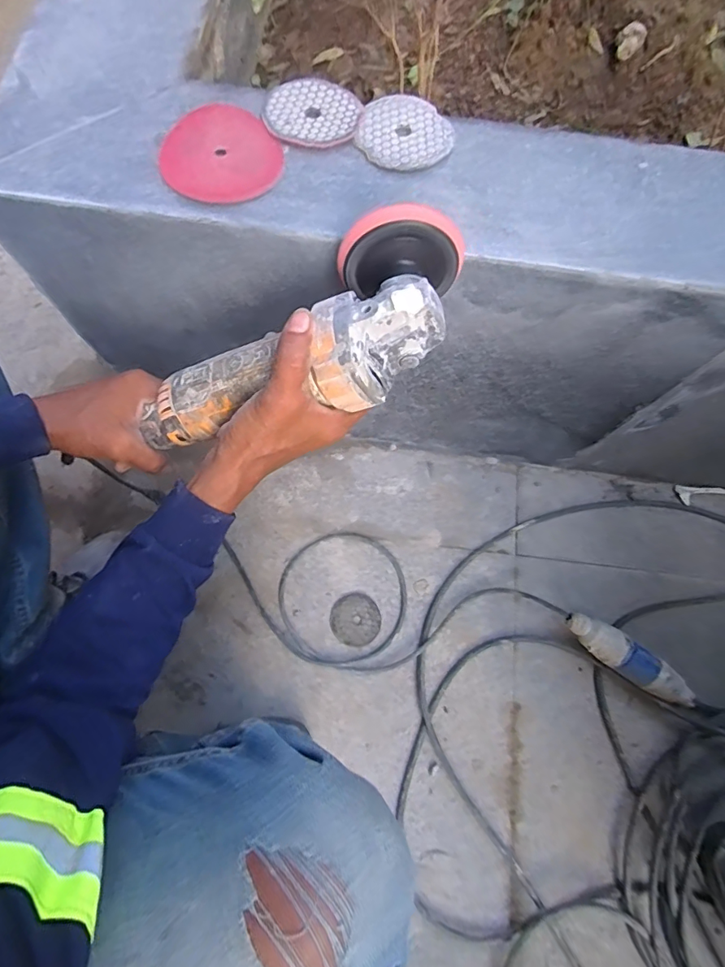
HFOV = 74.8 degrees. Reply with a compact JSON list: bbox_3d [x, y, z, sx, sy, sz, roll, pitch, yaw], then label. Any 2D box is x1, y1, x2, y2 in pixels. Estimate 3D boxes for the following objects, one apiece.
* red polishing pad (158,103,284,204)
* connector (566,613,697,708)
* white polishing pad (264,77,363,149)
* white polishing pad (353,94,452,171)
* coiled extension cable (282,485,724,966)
[{"bbox_3d":[-0.114,-0.264,0.381,0.093,0.009,0.094,-34,77,-11],"label":"red polishing pad"},{"bbox_3d":[0.362,0.240,0.643,0.187,0.050,0.046,33,75,10],"label":"connector"},{"bbox_3d":[-0.044,-0.315,0.402,0.081,0.007,0.076,10,73,1],"label":"white polishing pad"},{"bbox_3d":[0.037,-0.298,0.402,0.077,0.004,0.081,21,73,5],"label":"white polishing pad"},{"bbox_3d":[0.365,0.326,0.597,0.664,0.091,0.776,-28,74,-9],"label":"coiled extension cable"}]

